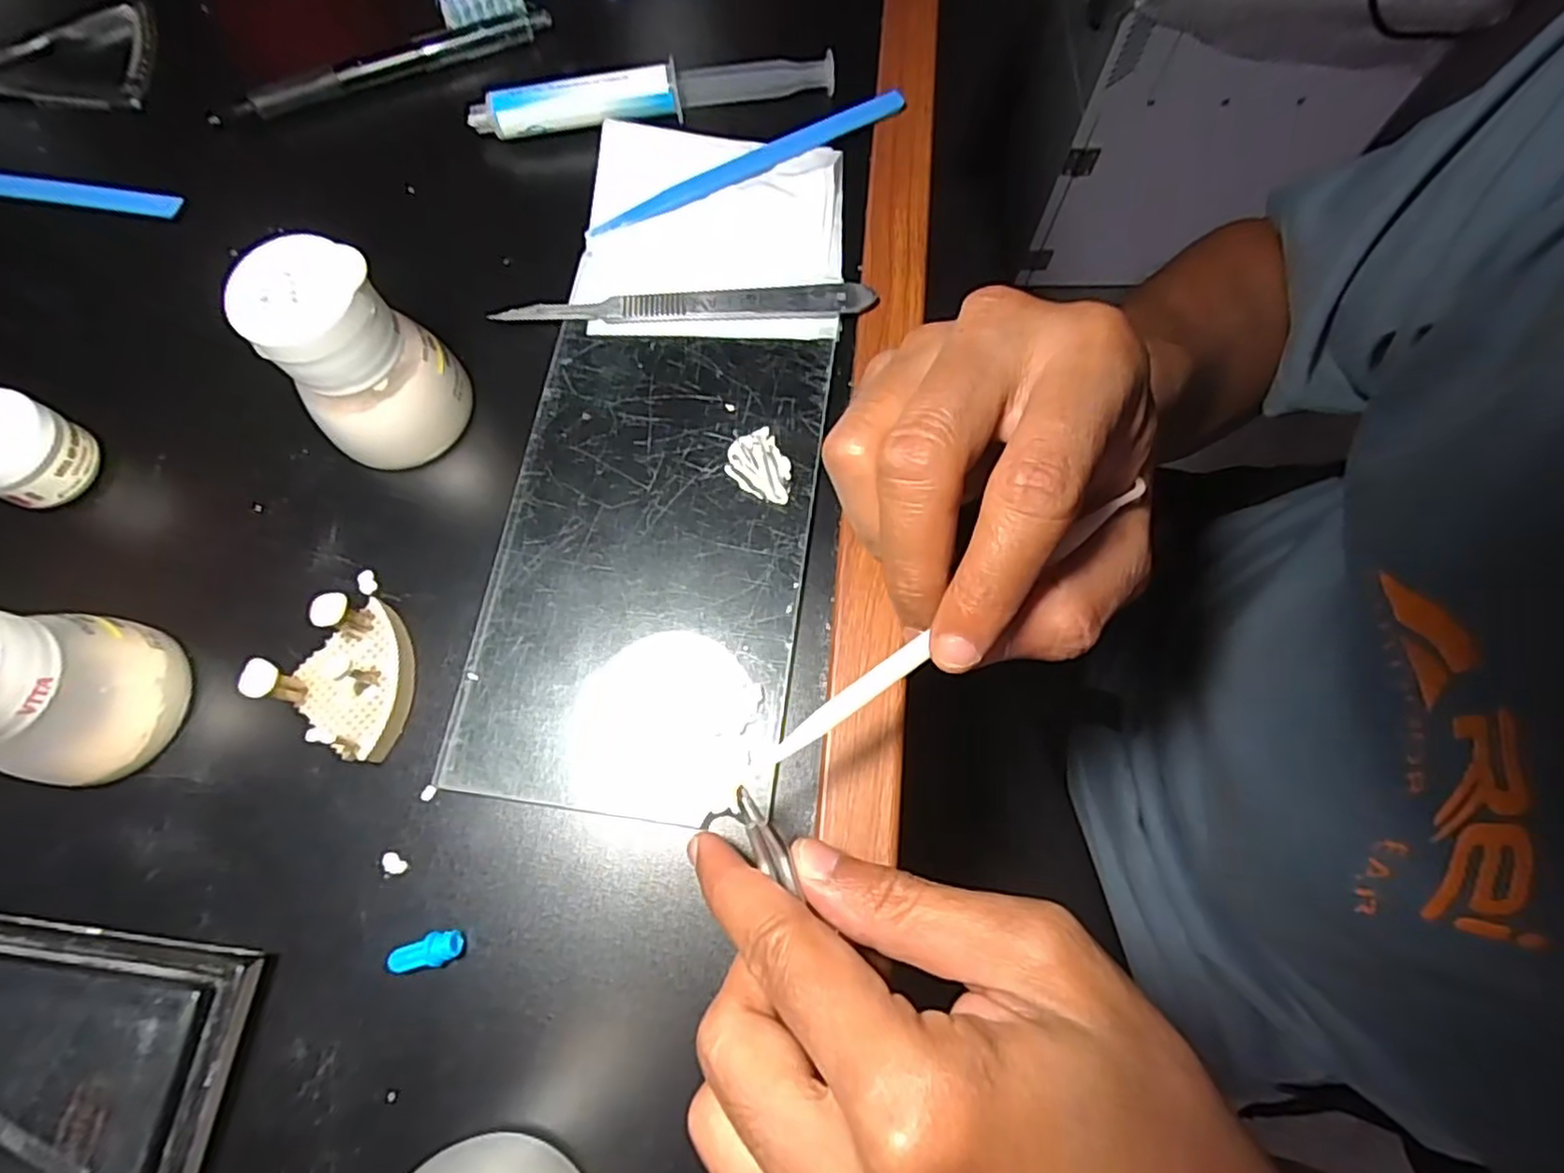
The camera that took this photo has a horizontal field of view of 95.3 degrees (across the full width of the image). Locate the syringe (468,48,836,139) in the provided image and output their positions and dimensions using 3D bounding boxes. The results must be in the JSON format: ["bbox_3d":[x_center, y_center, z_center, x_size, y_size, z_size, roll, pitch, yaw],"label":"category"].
[{"bbox_3d":[-0.051,-0.199,0.288,0.146,0.016,0.014,-8,72,-2],"label":"syringe"}]

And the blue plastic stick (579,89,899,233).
[{"bbox_3d":[-0.013,-0.169,0.284,0.135,0.008,0.009,-26,73,-7],"label":"blue plastic stick"}]

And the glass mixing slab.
[{"bbox_3d":[-0.043,-0.012,0.238,0.100,0.005,0.166,7,72,3],"label":"glass mixing slab"}]

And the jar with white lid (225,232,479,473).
[{"bbox_3d":[-0.134,-0.075,0.228,0.045,0.063,0.046,-22,73,-6],"label":"jar with white lid"}]

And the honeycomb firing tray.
[{"bbox_3d":[-0.131,0.022,0.216,0.035,0.029,0.051,17,73,7],"label":"honeycomb firing tray"}]

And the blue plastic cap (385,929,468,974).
[{"bbox_3d":[-0.100,0.103,0.201,0.020,0.007,0.008,-18,72,-5],"label":"blue plastic cap"}]

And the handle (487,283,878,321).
[{"bbox_3d":[-0.035,-0.103,0.263,0.135,0.006,0.012,-1,72,1],"label":"handle"}]

